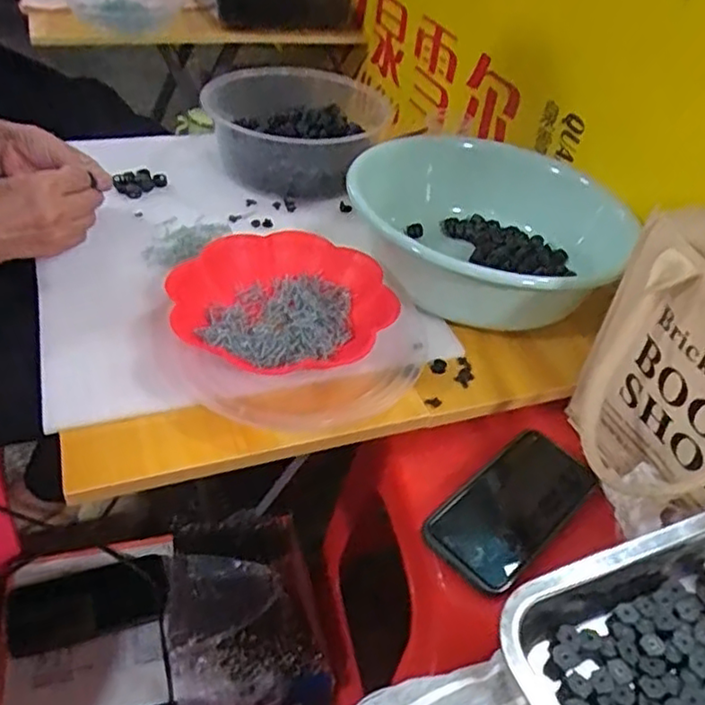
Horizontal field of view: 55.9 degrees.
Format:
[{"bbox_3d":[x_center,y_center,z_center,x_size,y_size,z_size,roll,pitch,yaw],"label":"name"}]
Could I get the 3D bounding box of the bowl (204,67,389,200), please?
[{"bbox_3d":[-0.075,-0.300,0.882,0.220,0.083,0.238,4,42,-4],"label":"bowl"}]

